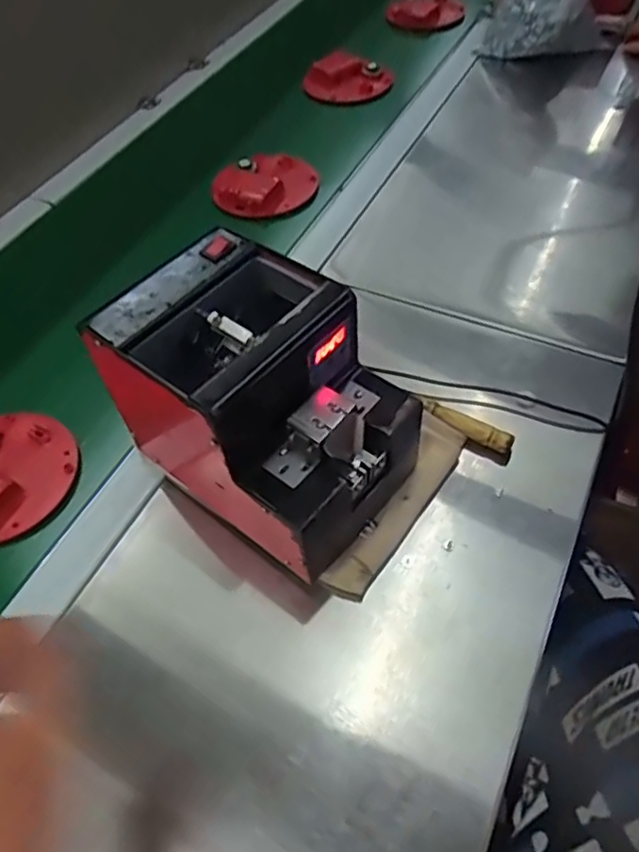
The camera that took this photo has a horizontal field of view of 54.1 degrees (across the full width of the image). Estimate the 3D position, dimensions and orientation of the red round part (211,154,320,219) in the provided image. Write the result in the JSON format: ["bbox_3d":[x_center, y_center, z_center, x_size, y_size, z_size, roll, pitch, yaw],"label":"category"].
[{"bbox_3d":[-0.063,-0.274,0.716,0.114,0.030,0.098,-17,53,-7],"label":"red round part"}]

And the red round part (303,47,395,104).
[{"bbox_3d":[0.040,-0.479,0.858,0.118,0.030,0.100,-1,52,5],"label":"red round part"}]

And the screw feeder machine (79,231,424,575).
[{"bbox_3d":[-0.034,-0.012,0.428,0.170,0.156,0.121,32,62,26],"label":"screw feeder machine"}]

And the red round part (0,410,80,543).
[{"bbox_3d":[-0.254,0.038,0.498,0.102,0.023,0.118,26,59,23],"label":"red round part"}]

